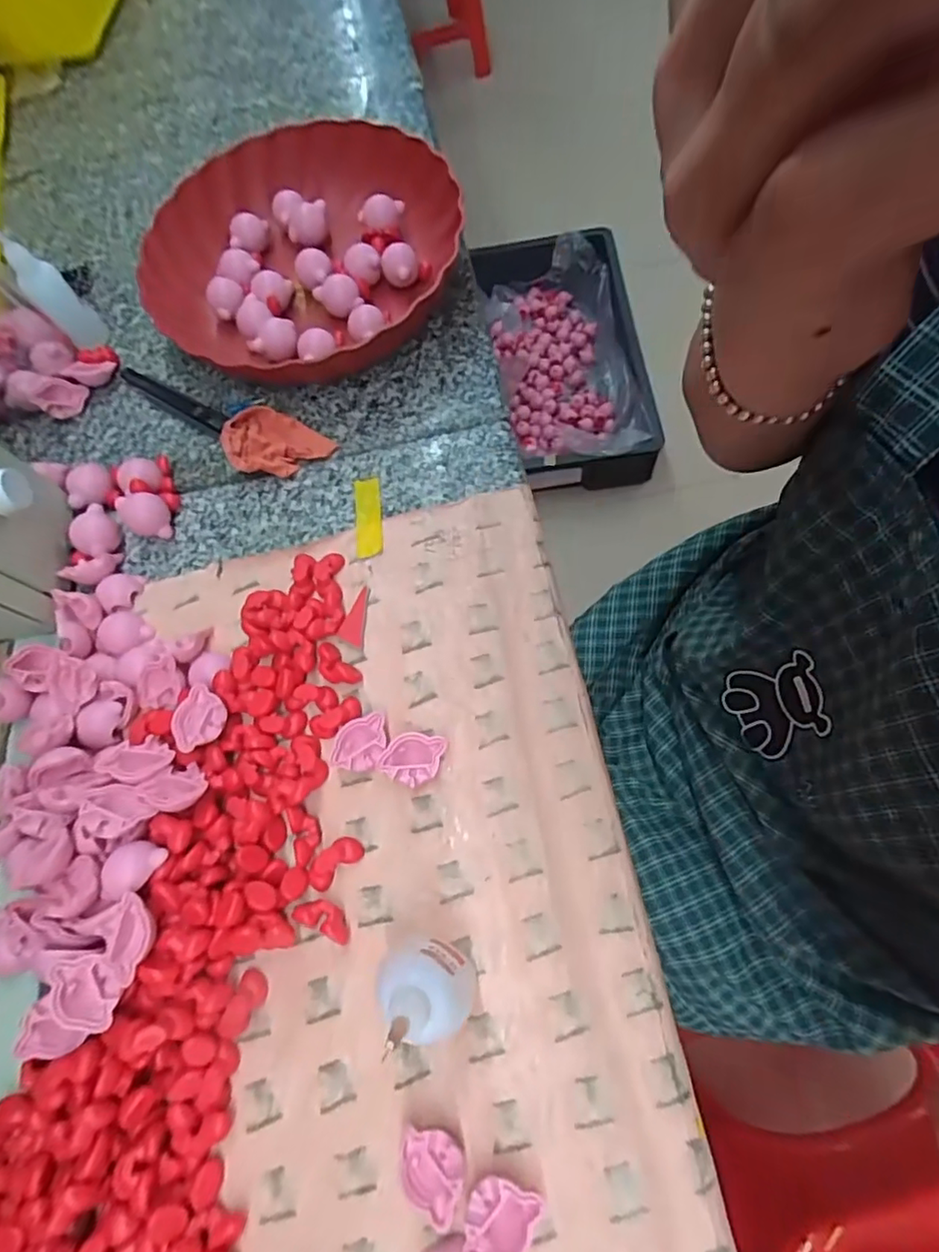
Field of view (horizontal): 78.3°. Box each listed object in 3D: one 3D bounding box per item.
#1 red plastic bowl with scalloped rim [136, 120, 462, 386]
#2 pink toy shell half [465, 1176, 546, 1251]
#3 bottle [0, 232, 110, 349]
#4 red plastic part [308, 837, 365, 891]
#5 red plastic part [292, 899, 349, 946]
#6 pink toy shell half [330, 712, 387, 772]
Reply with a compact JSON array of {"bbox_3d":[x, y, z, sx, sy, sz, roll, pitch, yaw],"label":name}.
[{"bbox_3d":[-0.132,-0.288,0.455,0.225,0.064,0.227,-2,70,5],"label":"red plastic bowl with scalloped rim"},{"bbox_3d":[0.013,0.256,0.249,0.029,0.015,0.029,12,72,10],"label":"pink toy shell half"},{"bbox_3d":[-0.321,-0.256,0.447,0.033,0.081,0.026,-41,71,-8],"label":"bottle"},{"bbox_3d":[-0.073,0.125,0.307,0.031,0.012,0.016,-40,71,-8],"label":"red plastic part"},{"bbox_3d":[-0.075,0.150,0.297,0.031,0.010,0.014,25,75,14],"label":"red plastic part"},{"bbox_3d":[-0.061,0.067,0.324,0.031,0.013,0.029,-13,70,-3],"label":"pink toy shell half"}]

